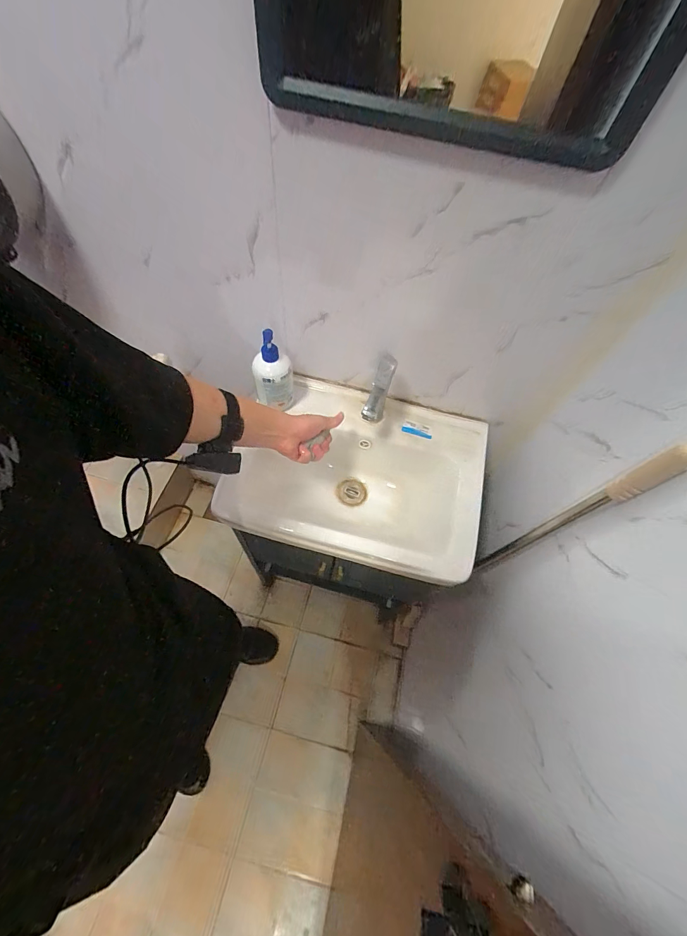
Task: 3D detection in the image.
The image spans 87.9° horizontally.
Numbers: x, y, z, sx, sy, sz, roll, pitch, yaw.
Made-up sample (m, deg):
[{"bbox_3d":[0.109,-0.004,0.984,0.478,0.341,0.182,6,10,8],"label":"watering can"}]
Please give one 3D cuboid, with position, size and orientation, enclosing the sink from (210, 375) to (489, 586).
[{"bbox_3d":[0.030,0.022,0.765,0.479,0.131,0.360,15,61,3],"label":"sink"}]

